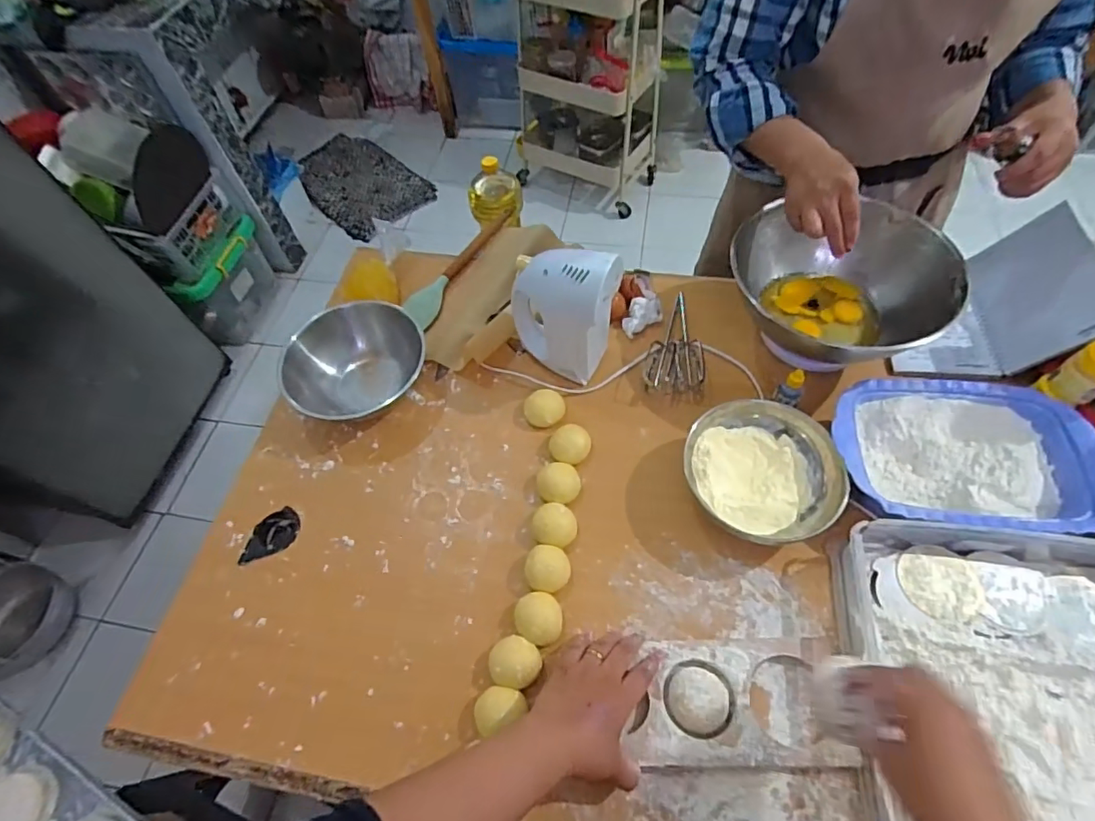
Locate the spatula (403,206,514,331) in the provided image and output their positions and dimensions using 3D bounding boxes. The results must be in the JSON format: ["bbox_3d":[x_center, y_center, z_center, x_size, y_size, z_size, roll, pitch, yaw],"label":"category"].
[{"bbox_3d":[-0.138,-0.243,0.864,0.053,0.025,0.270,24,63,17],"label":"spatula"}]

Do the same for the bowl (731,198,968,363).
[{"bbox_3d":[0.372,-0.149,0.700,0.245,0.128,0.218,-3,58,2],"label":"bowl"}]

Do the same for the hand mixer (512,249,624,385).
[{"bbox_3d":[0.018,-0.131,0.683,0.138,0.183,0.071,24,63,17],"label":"hand mixer"}]

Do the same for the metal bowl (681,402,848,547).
[{"bbox_3d":[0.240,0.073,0.617,0.153,0.068,0.150,-2,58,3],"label":"metal bowl"}]

